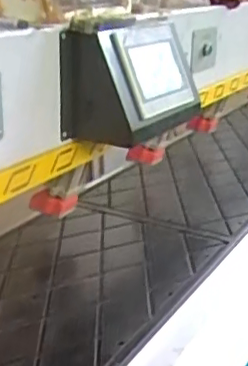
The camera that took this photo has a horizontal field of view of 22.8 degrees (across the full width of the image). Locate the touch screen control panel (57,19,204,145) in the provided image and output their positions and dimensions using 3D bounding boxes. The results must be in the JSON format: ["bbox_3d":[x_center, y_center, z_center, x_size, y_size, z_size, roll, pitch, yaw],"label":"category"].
[{"bbox_3d":[0.023,-0.181,1.095,0.128,0.189,0.313,13,24,32],"label":"touch screen control panel"}]

